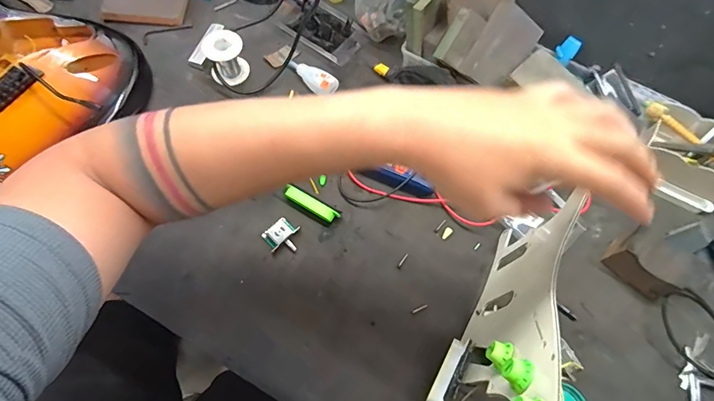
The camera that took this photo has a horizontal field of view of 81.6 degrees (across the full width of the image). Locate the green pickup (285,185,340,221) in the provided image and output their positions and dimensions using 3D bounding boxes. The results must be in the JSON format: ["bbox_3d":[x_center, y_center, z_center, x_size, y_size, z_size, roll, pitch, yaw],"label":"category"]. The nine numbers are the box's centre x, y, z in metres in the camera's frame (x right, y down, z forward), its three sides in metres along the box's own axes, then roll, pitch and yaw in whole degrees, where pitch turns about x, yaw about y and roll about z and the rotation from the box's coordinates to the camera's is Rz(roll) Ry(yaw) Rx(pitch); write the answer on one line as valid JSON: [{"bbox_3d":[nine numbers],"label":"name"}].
[{"bbox_3d":[-0.057,0.006,0.528,0.073,0.013,0.016,29,68,9],"label":"green pickup"}]

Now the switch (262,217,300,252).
[{"bbox_3d":[-0.091,0.045,0.514,0.040,0.010,0.042,-41,75,-19],"label":"switch"}]

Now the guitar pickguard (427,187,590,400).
[{"bbox_3d":[0.142,0.092,0.385,0.038,0.198,0.215,25,68,8],"label":"guitar pickguard"}]

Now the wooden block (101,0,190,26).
[{"bbox_3d":[-0.324,-0.319,0.646,0.119,0.014,0.104,2,66,-3],"label":"wooden block"}]

